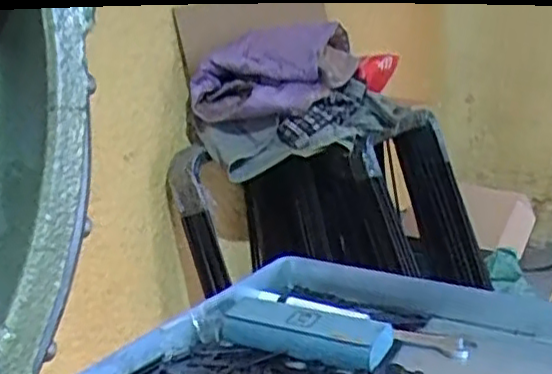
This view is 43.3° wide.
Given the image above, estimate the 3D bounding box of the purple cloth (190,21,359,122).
[{"bbox_3d":[-0.002,-0.252,1.530,0.362,0.180,0.217,-7,17,-6],"label":"purple cloth"}]

